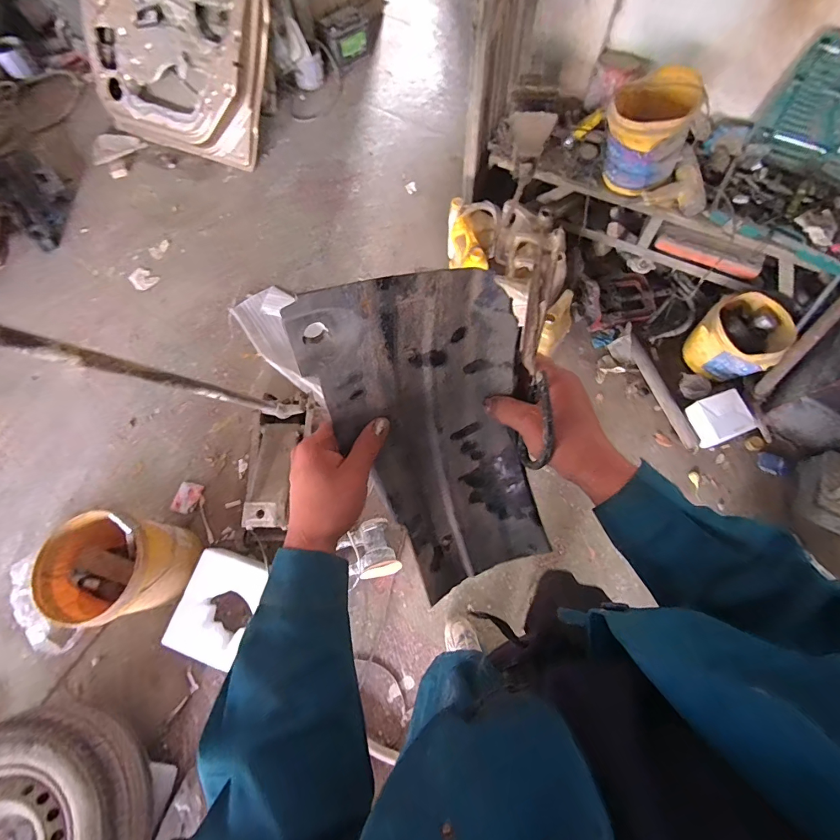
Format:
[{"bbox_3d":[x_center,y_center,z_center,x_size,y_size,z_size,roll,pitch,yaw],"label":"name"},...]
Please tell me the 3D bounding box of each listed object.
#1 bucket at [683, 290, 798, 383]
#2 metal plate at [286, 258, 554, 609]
[{"bbox_3d":[1.153,-0.289,1.495,0.232,0.247,0.270,-36,73,-9],"label":"bucket"},{"bbox_3d":[0.028,0.024,0.427,0.180,0.381,0.070,-31,33,-11],"label":"metal plate"}]

